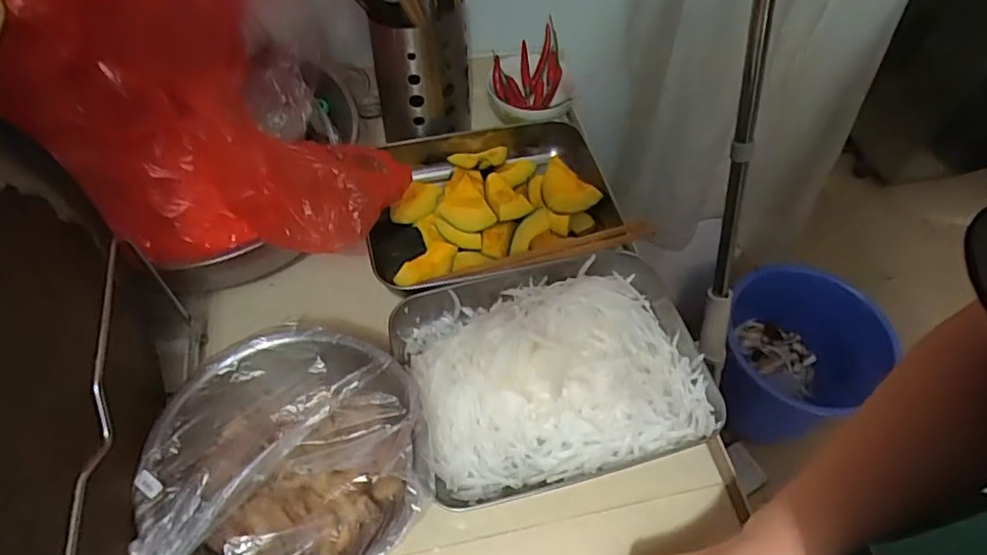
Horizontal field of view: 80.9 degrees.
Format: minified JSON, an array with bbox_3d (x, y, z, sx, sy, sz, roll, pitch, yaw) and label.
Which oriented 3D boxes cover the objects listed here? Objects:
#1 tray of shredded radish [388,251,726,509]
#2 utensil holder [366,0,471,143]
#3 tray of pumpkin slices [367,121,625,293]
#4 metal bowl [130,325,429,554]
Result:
[{"bbox_3d":[0.051,0.072,0.502,0.255,0.068,0.197,-12,57,-10],"label":"tray of shredded radish"},{"bbox_3d":[-0.080,-0.237,0.652,0.105,0.176,0.114,-13,57,-10],"label":"utensil holder"},{"bbox_3d":[0.002,-0.079,0.621,0.270,0.056,0.204,-9,56,-8],"label":"tray of pumpkin slices"},{"bbox_3d":[-0.149,0.142,0.435,0.188,0.088,0.188,1,55,-1],"label":"metal bowl"}]

